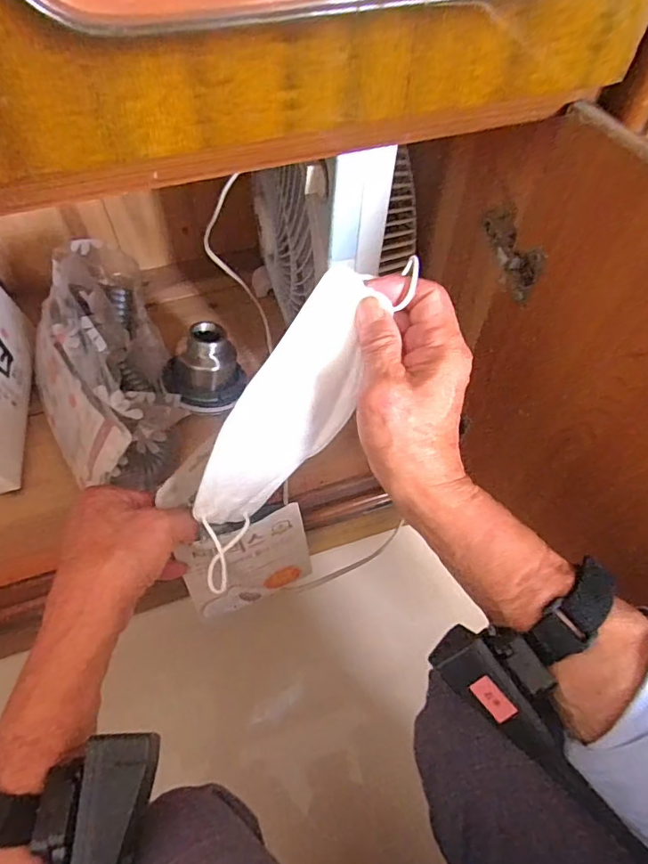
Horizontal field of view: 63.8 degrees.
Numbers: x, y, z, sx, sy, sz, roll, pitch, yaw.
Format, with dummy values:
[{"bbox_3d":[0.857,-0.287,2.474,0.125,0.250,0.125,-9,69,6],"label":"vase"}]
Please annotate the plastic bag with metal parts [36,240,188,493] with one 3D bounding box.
[{"bbox_3d":[-0.261,-0.092,0.585,0.153,0.152,0.273,-21,60,-14],"label":"plastic bag with metal parts"}]

